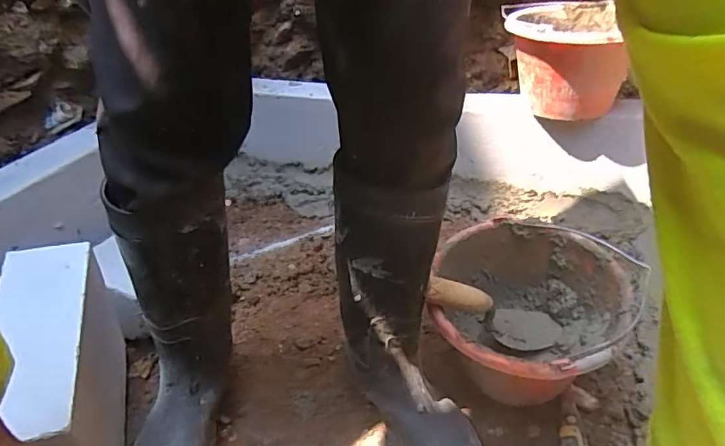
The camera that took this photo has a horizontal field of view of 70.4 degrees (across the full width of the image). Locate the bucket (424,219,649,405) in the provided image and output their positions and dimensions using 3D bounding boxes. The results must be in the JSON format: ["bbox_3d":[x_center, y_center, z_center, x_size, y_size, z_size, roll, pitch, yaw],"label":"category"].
[{"bbox_3d":[0.227,0.147,0.679,0.208,0.193,0.241,7,32,16],"label":"bucket"}]

